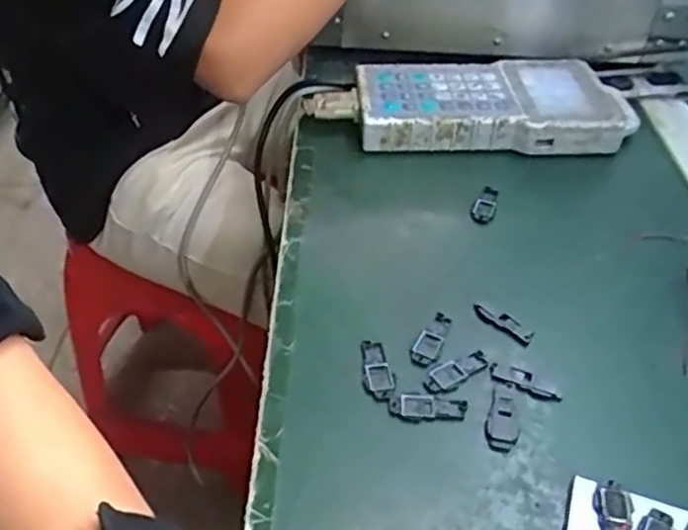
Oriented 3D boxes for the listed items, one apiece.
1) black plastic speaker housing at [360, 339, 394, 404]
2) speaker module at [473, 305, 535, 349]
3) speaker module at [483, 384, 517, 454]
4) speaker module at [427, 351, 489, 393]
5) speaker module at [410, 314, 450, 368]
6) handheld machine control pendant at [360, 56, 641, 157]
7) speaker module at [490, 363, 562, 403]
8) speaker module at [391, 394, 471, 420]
[{"bbox_3d":[0.018,0.058,0.375,0.016,0.005,0.038,-7,42,-7],"label":"black plastic speaker housing"},{"bbox_3d":[0.093,0.034,0.404,0.039,0.004,0.013,32,51,31],"label":"speaker module"},{"bbox_3d":[0.082,0.078,0.355,0.016,0.004,0.040,9,43,10],"label":"speaker module"},{"bbox_3d":[0.062,0.058,0.377,0.037,0.004,0.014,-21,46,-22],"label":"speaker module"},{"bbox_3d":[0.051,0.041,0.392,0.014,0.004,0.038,20,46,21],"label":"speaker module"},{"bbox_3d":[0.124,-0.131,0.561,0.224,0.036,0.107,-2,42,-2],"label":"handheld machine control pendant"},{"bbox_3d":[0.098,0.063,0.370,0.039,0.004,0.013,20,46,21],"label":"speaker module"},{"bbox_3d":[0.044,0.074,0.359,0.039,0.004,0.012,5,42,6],"label":"speaker module"}]

